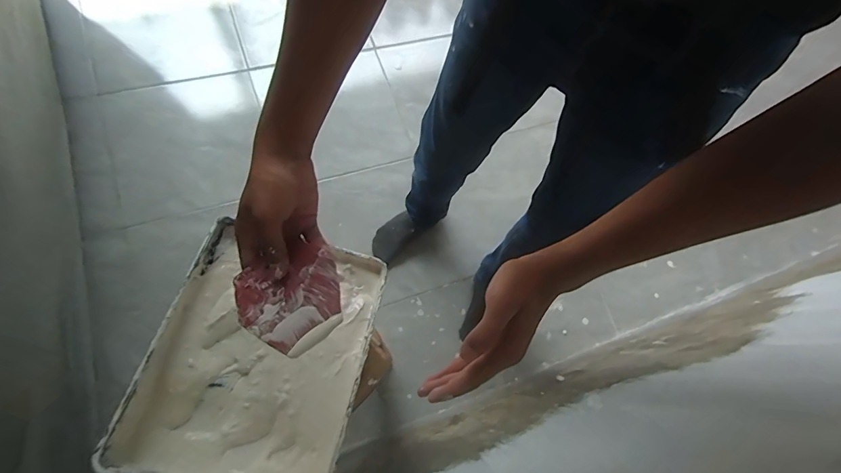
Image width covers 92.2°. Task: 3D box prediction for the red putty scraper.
[{"bbox_3d":[-0.120,0.057,0.374,0.096,0.014,0.095,-31,75,-9],"label":"red putty scraper"}]

